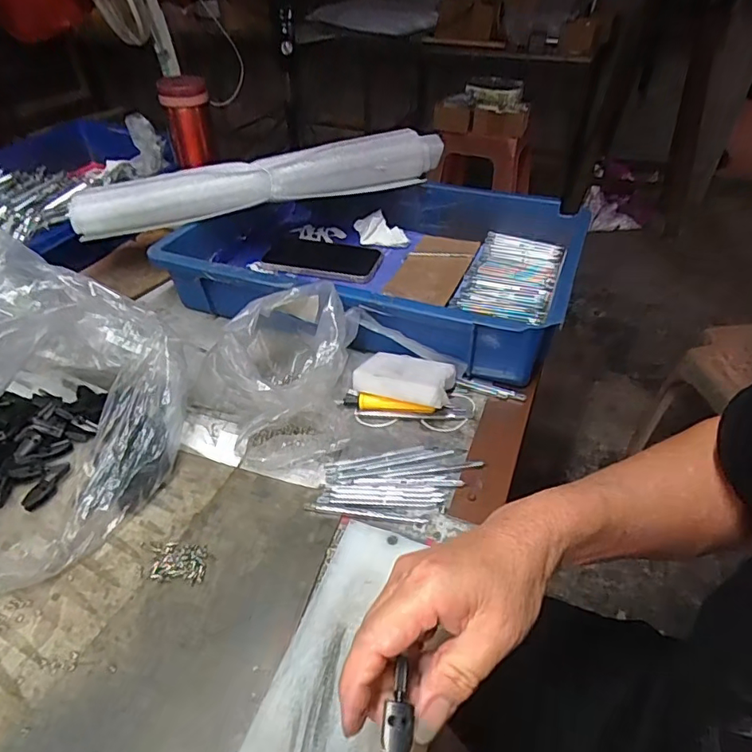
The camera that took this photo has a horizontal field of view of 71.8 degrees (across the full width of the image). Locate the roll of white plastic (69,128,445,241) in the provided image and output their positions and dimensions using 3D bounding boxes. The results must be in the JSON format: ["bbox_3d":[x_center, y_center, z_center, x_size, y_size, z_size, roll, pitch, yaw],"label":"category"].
[{"bbox_3d":[-0.127,-0.234,0.618,0.433,0.066,0.042,-14,43,-15],"label":"roll of white plastic"}]

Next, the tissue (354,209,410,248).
[{"bbox_3d":[0.007,-0.198,0.709,0.073,0.035,0.044,1,41,1],"label":"tissue"}]

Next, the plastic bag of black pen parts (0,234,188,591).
[{"bbox_3d":[-0.258,0.015,0.408,0.191,0.138,0.247,-19,45,-21],"label":"plastic bag of black pen parts"}]

